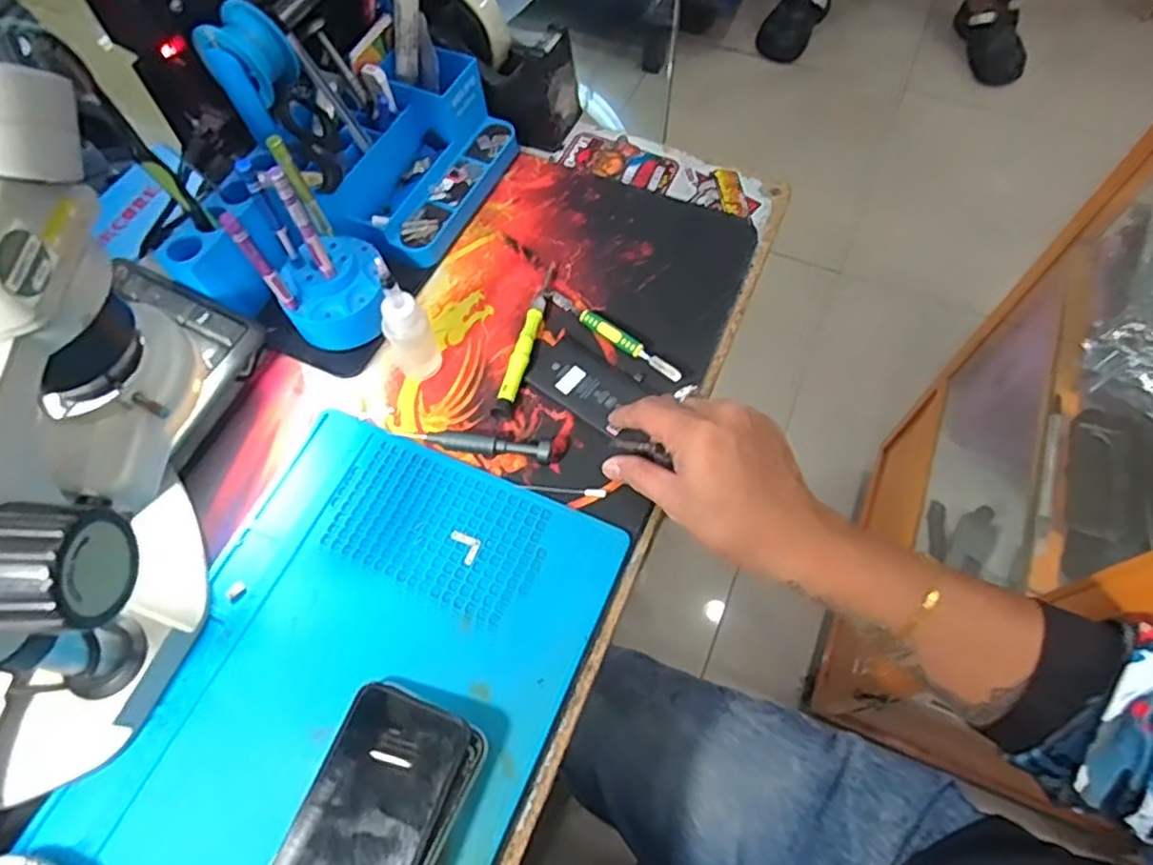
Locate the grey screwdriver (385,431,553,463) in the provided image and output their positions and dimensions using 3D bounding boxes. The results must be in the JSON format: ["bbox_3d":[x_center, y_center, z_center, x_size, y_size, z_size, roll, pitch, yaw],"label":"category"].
[{"bbox_3d":[-0.070,0.007,0.459,0.108,0.008,0.013,7,78,11],"label":"grey screwdriver"}]

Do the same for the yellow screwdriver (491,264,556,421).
[{"bbox_3d":[-0.036,-0.071,0.495,0.015,0.013,0.135,11,64,7],"label":"yellow screwdriver"}]

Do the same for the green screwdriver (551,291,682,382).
[{"bbox_3d":[0.026,-0.070,0.490,0.117,0.012,0.010,38,70,18],"label":"green screwdriver"}]

